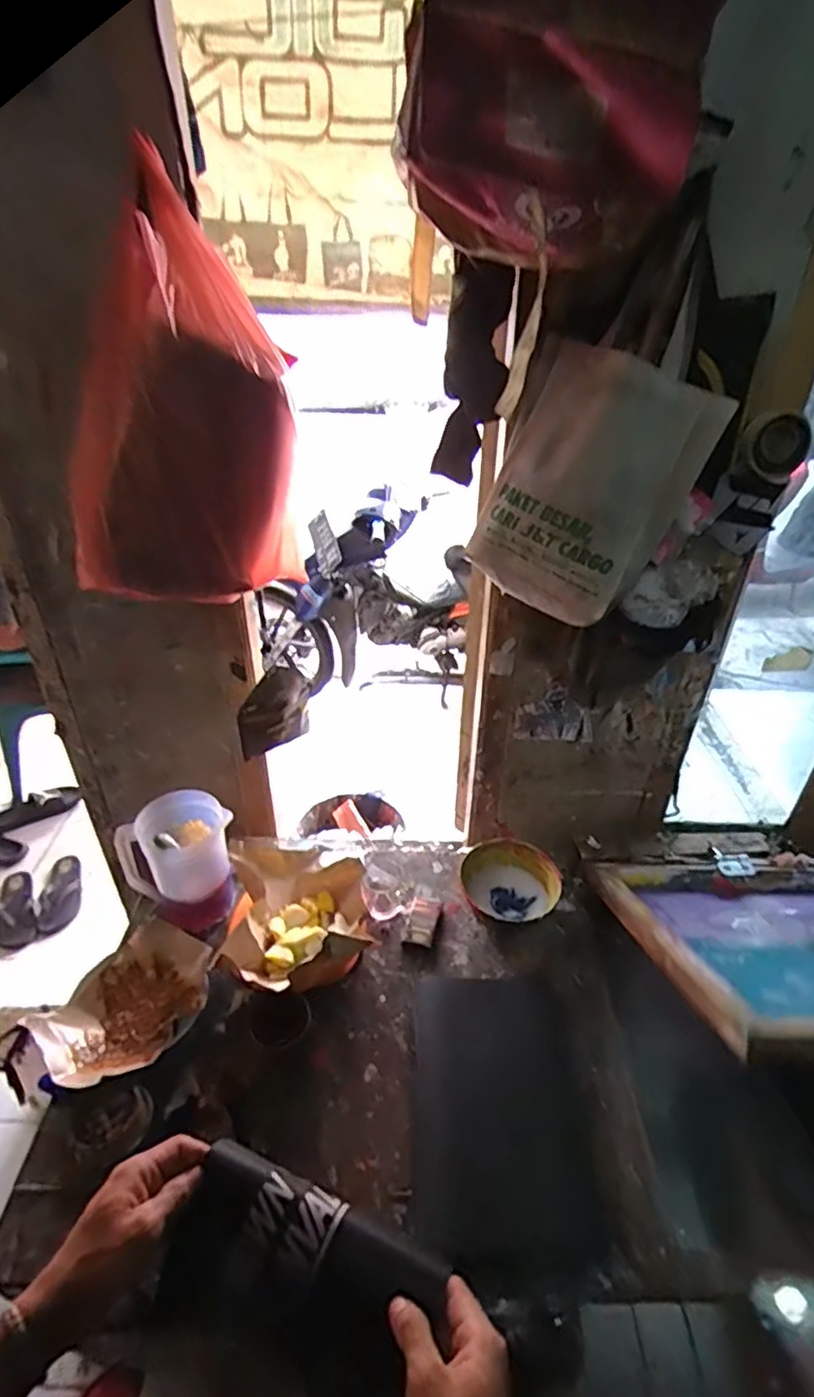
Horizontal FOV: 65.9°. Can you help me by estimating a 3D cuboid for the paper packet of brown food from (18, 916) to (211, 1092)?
[{"bbox_3d":[-0.410,0.446,0.926,0.193,0.057,0.240,21,37,29],"label":"paper packet of brown food"}]

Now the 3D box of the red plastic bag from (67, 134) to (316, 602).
[{"bbox_3d":[-0.242,-0.307,0.685,0.237,0.359,0.167,1,32,0],"label":"red plastic bag"}]

